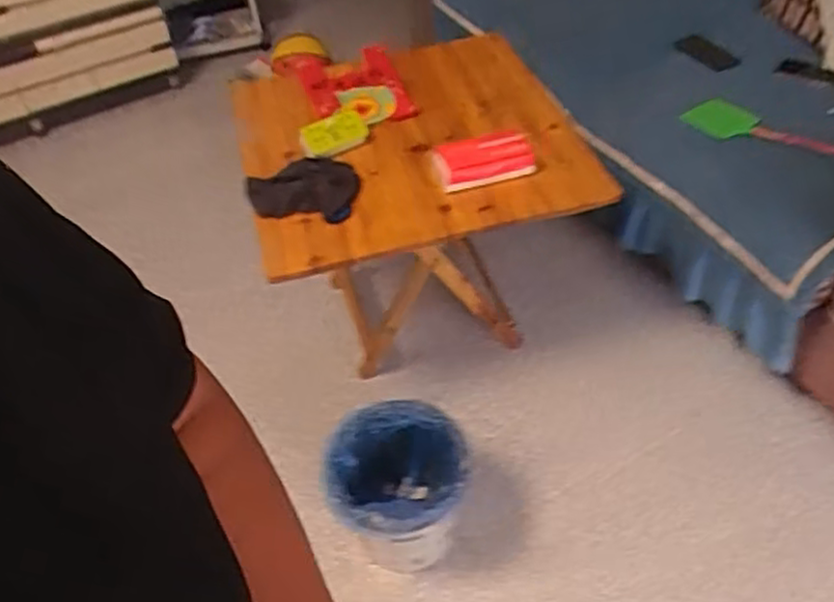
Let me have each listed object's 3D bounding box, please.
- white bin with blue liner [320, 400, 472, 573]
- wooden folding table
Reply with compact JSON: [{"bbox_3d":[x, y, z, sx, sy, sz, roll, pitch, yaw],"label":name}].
[{"bbox_3d":[-0.028,0.375,1.440,0.251,0.283,0.251,-4,47,2],"label":"white bin with blue liner"},{"bbox_3d":[-0.013,-0.210,1.752,0.666,0.613,0.715,-11,46,-5],"label":"wooden folding table"}]

